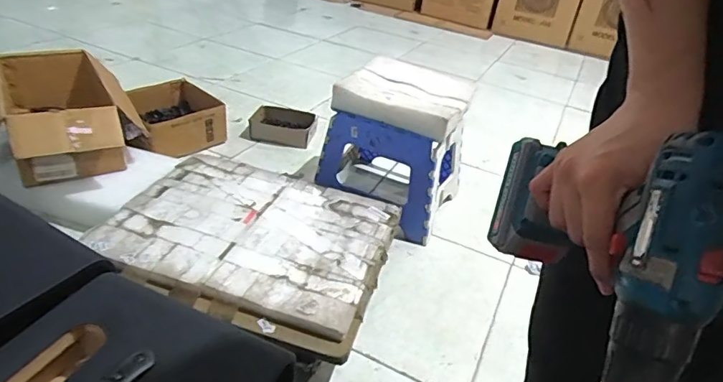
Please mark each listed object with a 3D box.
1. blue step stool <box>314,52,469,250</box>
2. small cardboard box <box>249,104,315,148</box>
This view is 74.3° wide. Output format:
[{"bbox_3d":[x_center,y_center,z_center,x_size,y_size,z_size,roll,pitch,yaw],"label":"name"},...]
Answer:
[{"bbox_3d":[0.094,-0.116,1.163,0.280,0.284,0.292,23,36,22],"label":"blue step stool"},{"bbox_3d":[-0.249,-0.200,1.484,0.188,0.068,0.113,4,33,-5],"label":"small cardboard box"}]

